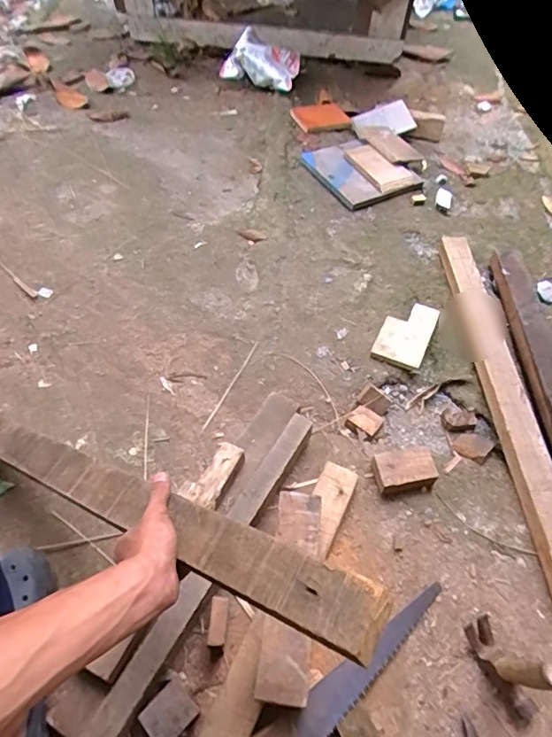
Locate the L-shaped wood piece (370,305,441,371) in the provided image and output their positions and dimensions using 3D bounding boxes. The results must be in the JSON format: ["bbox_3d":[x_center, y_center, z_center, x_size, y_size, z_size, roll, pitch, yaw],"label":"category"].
[{"bbox_3d":[0.277,-0.078,1.057,0.099,0.015,0.177,23,55,12],"label":"L-shaped wood piece"}]

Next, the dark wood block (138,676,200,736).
[{"bbox_3d":[-0.135,0.443,0.641,0.063,0.041,0.051,-38,65,-25],"label":"dark wood block"}]

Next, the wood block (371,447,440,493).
[{"bbox_3d":[0.216,0.175,0.852,0.101,0.040,0.067,-7,54,-10],"label":"wood block"}]

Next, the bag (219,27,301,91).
[{"bbox_3d":[-0.053,-1.028,1.687,0.263,0.139,0.145,3,53,-2],"label":"bag"}]

